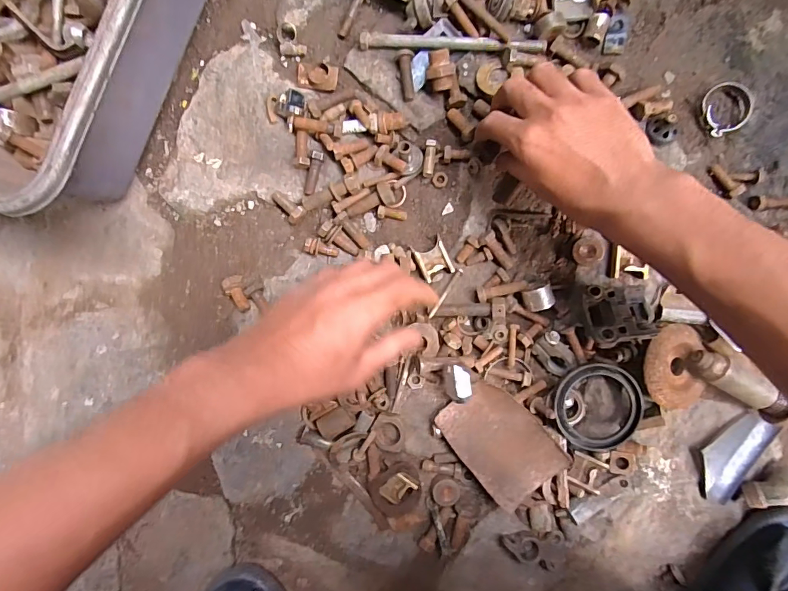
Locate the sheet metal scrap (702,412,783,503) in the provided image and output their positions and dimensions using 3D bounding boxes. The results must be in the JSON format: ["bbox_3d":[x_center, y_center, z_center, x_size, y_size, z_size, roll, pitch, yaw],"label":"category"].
[{"bbox_3d":[0.294,0.139,0.378,0.037,0.011,0.081,39,96,1],"label":"sheet metal scrap"}]

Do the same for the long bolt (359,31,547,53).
[{"bbox_3d":[0.049,-0.214,0.369,0.153,0.012,0.013,4,94,4],"label":"long bolt"}]

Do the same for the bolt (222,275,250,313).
[{"bbox_3d":[-0.143,-0.001,0.405,0.016,0.016,0.035,-26,91,6],"label":"bolt"}]

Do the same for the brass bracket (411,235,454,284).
[{"bbox_3d":[0.035,-0.032,0.387,0.028,0.009,0.034,-27,91,6],"label":"brass bracket"}]

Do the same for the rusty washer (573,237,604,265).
[{"bbox_3d":[0.165,-0.038,0.372,0.023,0.004,0.023,-2,95,17],"label":"rusty washer"}]

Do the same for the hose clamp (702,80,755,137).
[{"bbox_3d":[0.273,-0.154,0.357,0.038,0.008,0.039,-23,92,6],"label":"hose clamp"}]

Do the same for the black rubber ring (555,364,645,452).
[{"bbox_3d":[0.174,0.096,0.377,0.073,0.020,0.075,0,94,5],"label":"black rubber ring"}]

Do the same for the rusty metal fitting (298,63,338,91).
[{"bbox_3d":[-0.069,-0.196,0.391,0.037,0.007,0.021,13,95,4],"label":"rusty metal fitting"}]

